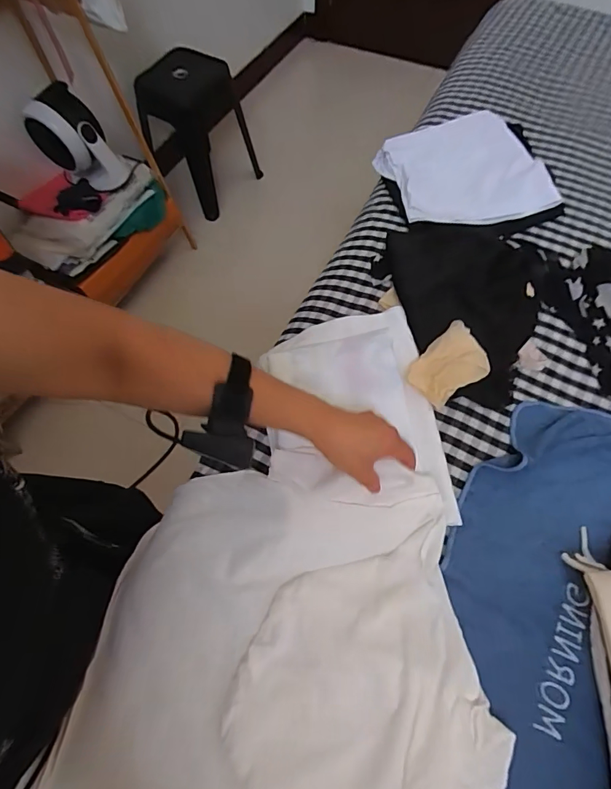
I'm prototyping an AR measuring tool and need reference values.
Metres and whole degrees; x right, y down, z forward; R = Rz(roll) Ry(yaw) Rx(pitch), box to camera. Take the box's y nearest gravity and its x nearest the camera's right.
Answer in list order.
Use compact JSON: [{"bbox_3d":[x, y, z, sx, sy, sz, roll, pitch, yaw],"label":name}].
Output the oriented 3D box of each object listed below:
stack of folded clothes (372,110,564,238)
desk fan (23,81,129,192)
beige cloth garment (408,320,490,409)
[{"bbox_3d":[0.283,-0.407,0.788,0.262,0.039,0.308,-10,63,-4],"label":"stack of folded clothes"},{"bbox_3d":[-0.690,-0.753,1.315,0.172,0.234,0.164,33,68,17],"label":"desk fan"},{"bbox_3d":[0.194,-0.040,0.588,0.114,0.008,0.078,-37,65,-11],"label":"beige cloth garment"}]

